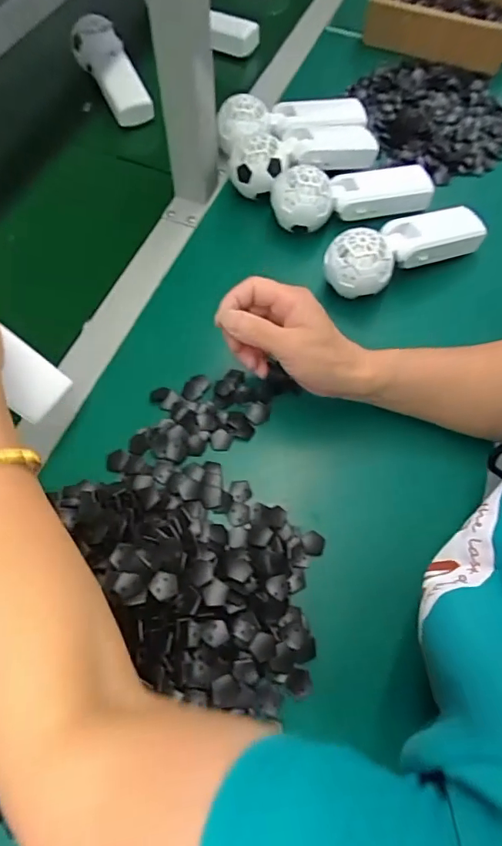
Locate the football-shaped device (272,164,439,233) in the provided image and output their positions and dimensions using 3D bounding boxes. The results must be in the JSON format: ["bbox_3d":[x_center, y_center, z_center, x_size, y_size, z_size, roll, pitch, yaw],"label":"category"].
[{"bbox_3d":[0.109,-0.246,0.503,0.172,0.052,0.053,-13,60,-7],"label":"football-shaped device"}]

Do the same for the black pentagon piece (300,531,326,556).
[{"bbox_3d":[0.048,0.093,0.376,0.018,0.004,0.019,1,59,1],"label":"black pentagon piece"}]

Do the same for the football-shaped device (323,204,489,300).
[{"bbox_3d":[0.153,-0.172,0.471,0.167,0.051,0.048,-23,61,-13],"label":"football-shaped device"}]

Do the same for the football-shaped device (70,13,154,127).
[{"bbox_3d":[-0.175,-0.442,0.607,0.057,0.062,0.144,-22,61,-12],"label":"football-shaped device"}]

